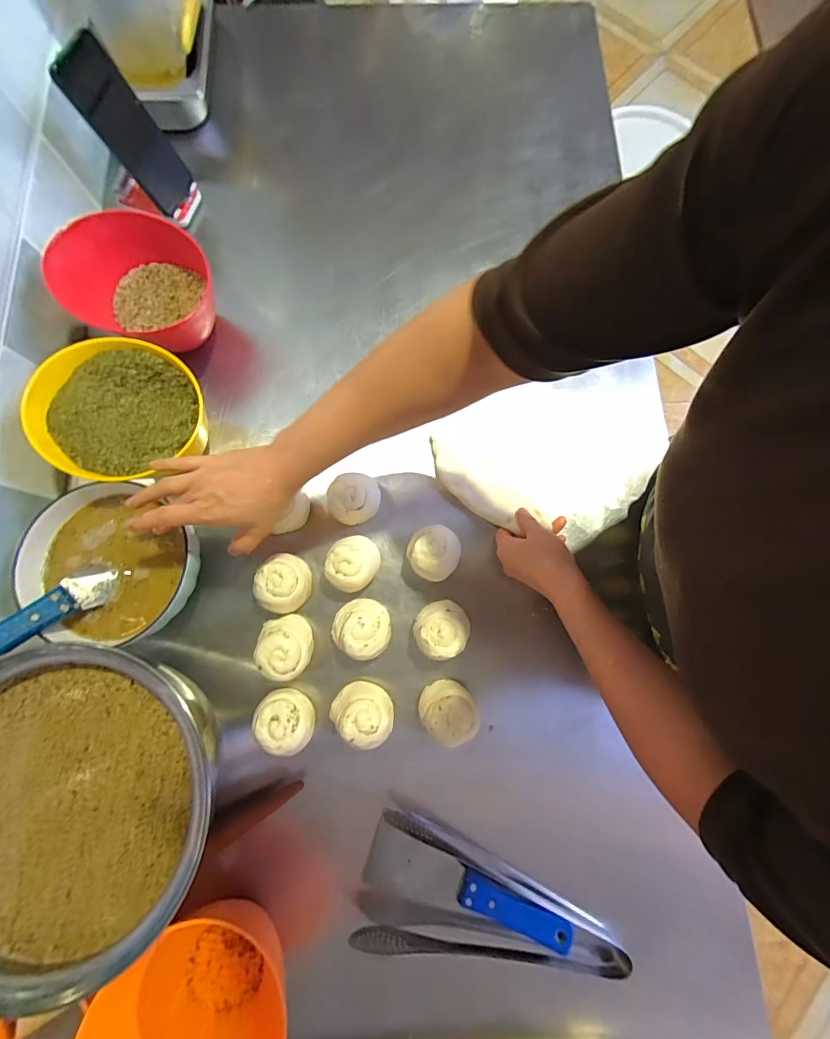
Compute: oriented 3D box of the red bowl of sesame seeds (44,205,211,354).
[{"bbox_3d":[-0.328,-0.283,0.501,0.148,0.106,0.157,0,79,0],"label":"red bowl of sesame seeds"}]

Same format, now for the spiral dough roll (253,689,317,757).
[{"bbox_3d":[-0.143,0.222,0.450,0.067,0.041,0.055,41,82,7],"label":"spiral dough roll"}]

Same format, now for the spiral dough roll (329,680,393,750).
[{"bbox_3d":[-0.057,0.215,0.459,0.068,0.066,0.052,27,80,5],"label":"spiral dough roll"}]

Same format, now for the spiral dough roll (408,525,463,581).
[{"bbox_3d":[0.022,0.039,0.487,0.059,0.060,0.064,0,79,0],"label":"spiral dough roll"}]

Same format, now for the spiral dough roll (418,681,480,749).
[{"bbox_3d":[0.038,0.211,0.456,0.060,0.070,0.055,0,79,0],"label":"spiral dough roll"}]

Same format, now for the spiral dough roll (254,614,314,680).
[{"bbox_3d":[-0.147,0.143,0.461,0.058,0.042,0.065,-1,79,0],"label":"spiral dough roll"}]

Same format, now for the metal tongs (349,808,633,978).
[{"bbox_3d":[0.085,0.409,0.428,0.277,0.044,0.115,16,80,3],"label":"metal tongs"}]

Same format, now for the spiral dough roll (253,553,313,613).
[{"bbox_3d":[-0.154,0.075,0.485,0.058,0.054,0.066,-7,79,-1],"label":"spiral dough roll"}]

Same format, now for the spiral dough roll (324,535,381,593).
[{"bbox_3d":[-0.072,0.052,0.486,0.056,0.054,0.065,29,81,5],"label":"spiral dough roll"}]

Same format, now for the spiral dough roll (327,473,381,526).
[{"bbox_3d":[-0.073,-0.026,0.504,0.060,0.056,0.061,0,79,0],"label":"spiral dough roll"}]

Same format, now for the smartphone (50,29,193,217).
[{"bbox_3d":[-0.356,-0.487,0.512,0.012,0.159,0.071,26,81,22],"label":"smartphone"}]

